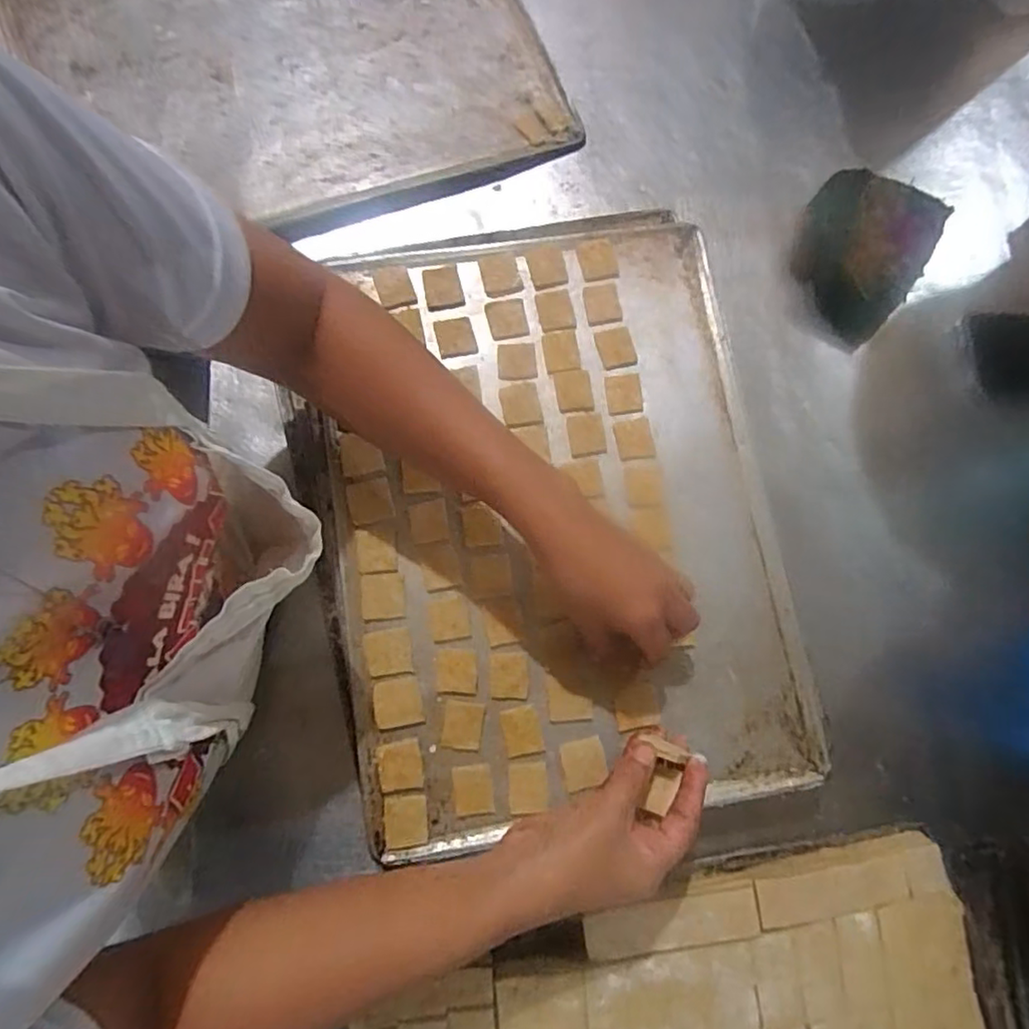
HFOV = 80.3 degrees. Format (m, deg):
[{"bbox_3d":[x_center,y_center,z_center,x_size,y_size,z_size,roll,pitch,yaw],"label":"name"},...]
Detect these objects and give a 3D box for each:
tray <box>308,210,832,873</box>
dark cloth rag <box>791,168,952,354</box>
[{"bbox_3d":[0.027,-0.005,0.482,0.332,0.035,0.461,-8,78,-3],"label":"tray"},{"bbox_3d":[0.314,-0.245,0.549,0.109,0.030,0.177,31,78,3],"label":"dark cloth rag"}]

